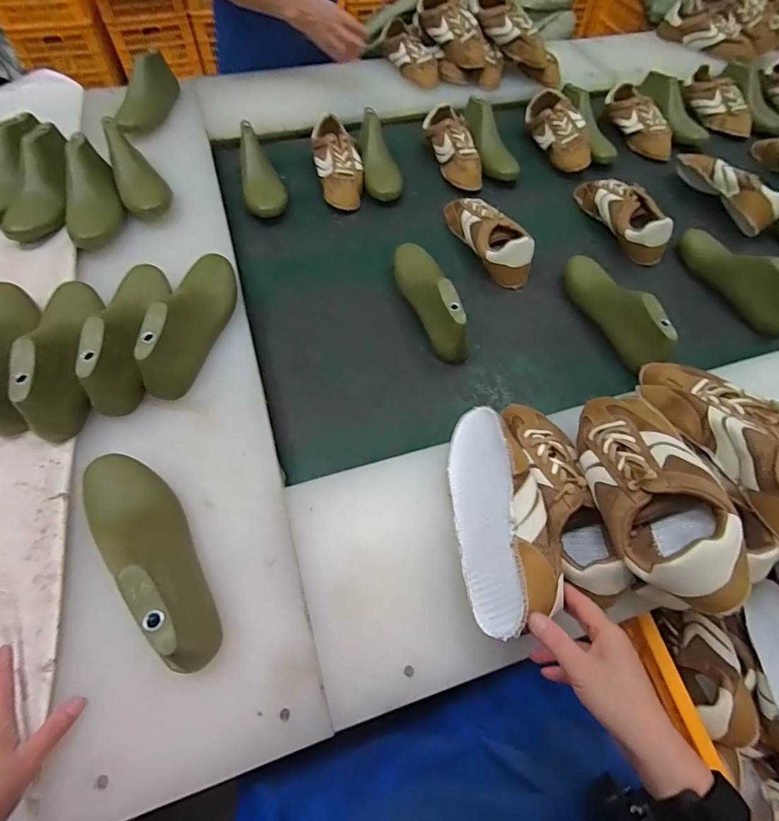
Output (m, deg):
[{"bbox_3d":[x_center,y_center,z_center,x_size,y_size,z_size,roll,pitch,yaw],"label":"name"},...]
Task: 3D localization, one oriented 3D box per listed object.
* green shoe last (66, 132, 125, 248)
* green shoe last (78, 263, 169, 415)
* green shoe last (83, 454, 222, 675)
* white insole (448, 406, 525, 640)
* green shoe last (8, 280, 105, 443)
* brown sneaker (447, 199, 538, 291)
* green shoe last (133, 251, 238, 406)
[{"bbox_3d":[-0.491,-0.367,0.733,0.070,0.054,0.218,-9,80,-7],"label":"green shoe last"},{"bbox_3d":[-0.341,-0.113,0.581,0.065,0.085,0.233,-7,58,-6],"label":"green shoe last"},{"bbox_3d":[-0.235,0.129,0.432,0.074,0.088,0.240,-37,65,-22],"label":"green shoe last"},{"bbox_3d":[0.095,0.100,0.455,0.073,0.009,0.237,-27,45,34],"label":"white insole"},{"bbox_3d":[-0.414,-0.089,0.563,0.069,0.090,0.245,-16,59,-12],"label":"green shoe last"},{"bbox_3d":[0.168,-0.320,0.794,0.082,0.066,0.234,-27,62,-17],"label":"brown sneaker"},{"bbox_3d":[-0.266,-0.132,0.596,0.065,0.088,0.235,5,57,1],"label":"green shoe last"}]

